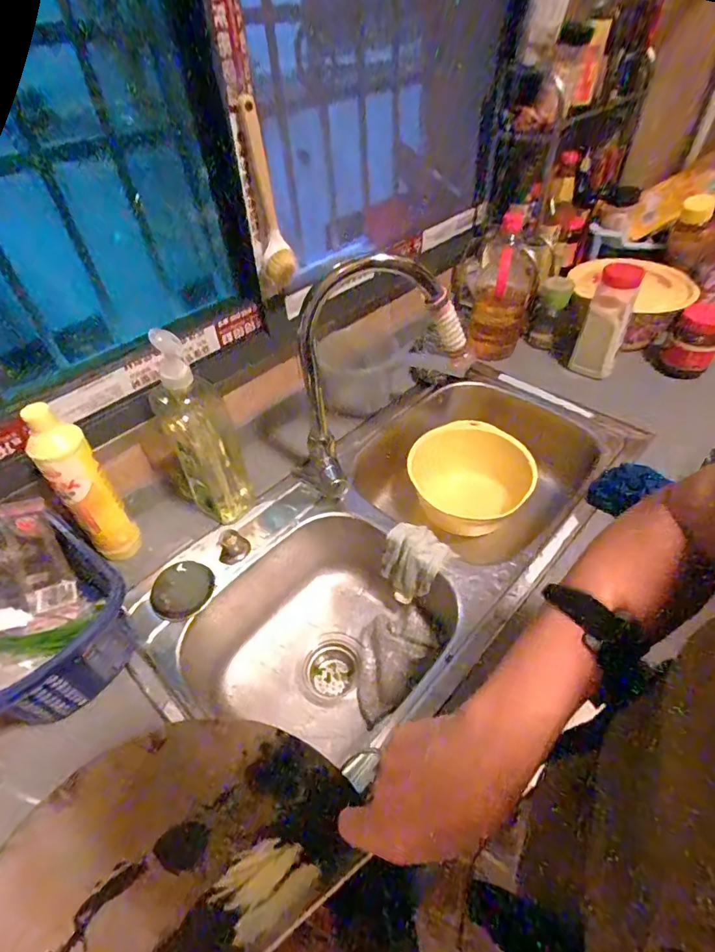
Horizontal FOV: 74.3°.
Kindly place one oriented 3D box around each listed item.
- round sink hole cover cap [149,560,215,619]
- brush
[{"bbox_3d":[-0.231,0.149,0.626,0.071,0.013,0.078,11,49,-13],"label":"round sink hole cover cap"},{"bbox_3d":[-0.115,-0.354,0.612,0.033,0.211,0.034,-35,54,-26],"label":"brush"}]

